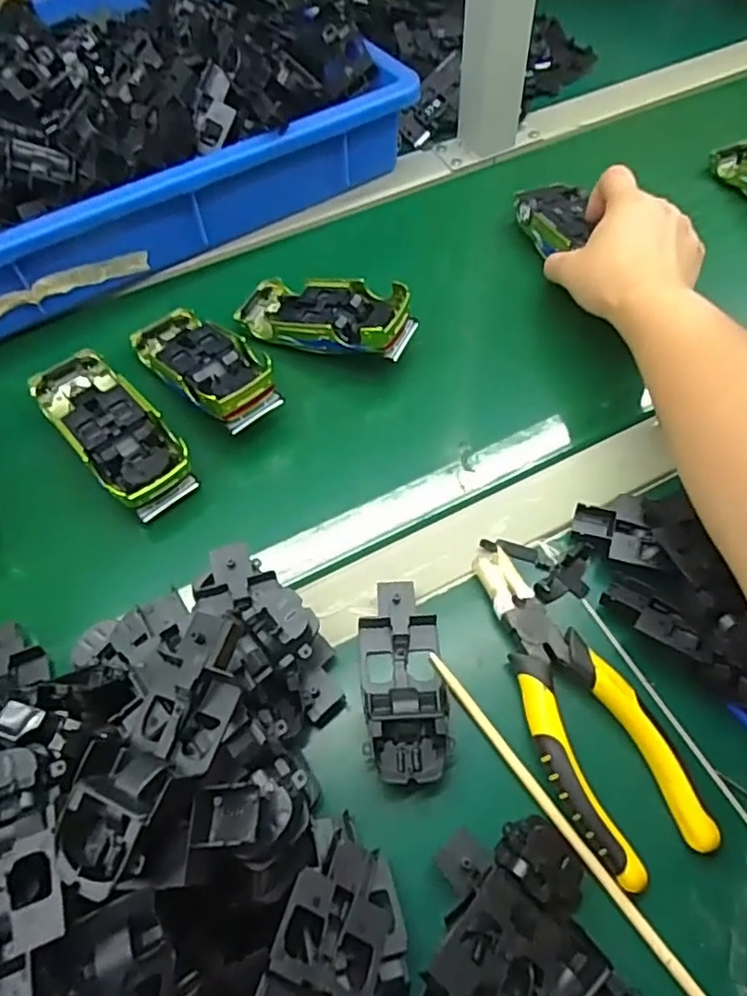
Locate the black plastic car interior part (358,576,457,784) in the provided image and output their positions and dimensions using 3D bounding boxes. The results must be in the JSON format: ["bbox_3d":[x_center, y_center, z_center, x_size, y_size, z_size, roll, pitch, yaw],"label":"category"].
[{"bbox_3d":[0.016,0.093,0.328,0.044,0.018,0.101,-3,59,0],"label":"black plastic car interior part"}]

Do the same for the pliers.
[{"bbox_3d":[0.102,0.101,0.323,0.062,0.017,0.163,-18,61,-9],"label":"pliers"}]

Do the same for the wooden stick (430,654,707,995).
[{"bbox_3d":[0.087,0.152,0.298,0.007,0.006,0.190,-32,64,-16],"label":"wooden stick"}]

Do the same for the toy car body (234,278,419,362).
[{"bbox_3d":[-0.037,-0.131,0.469,0.135,0.035,0.057,17,60,28],"label":"toy car body"}]

